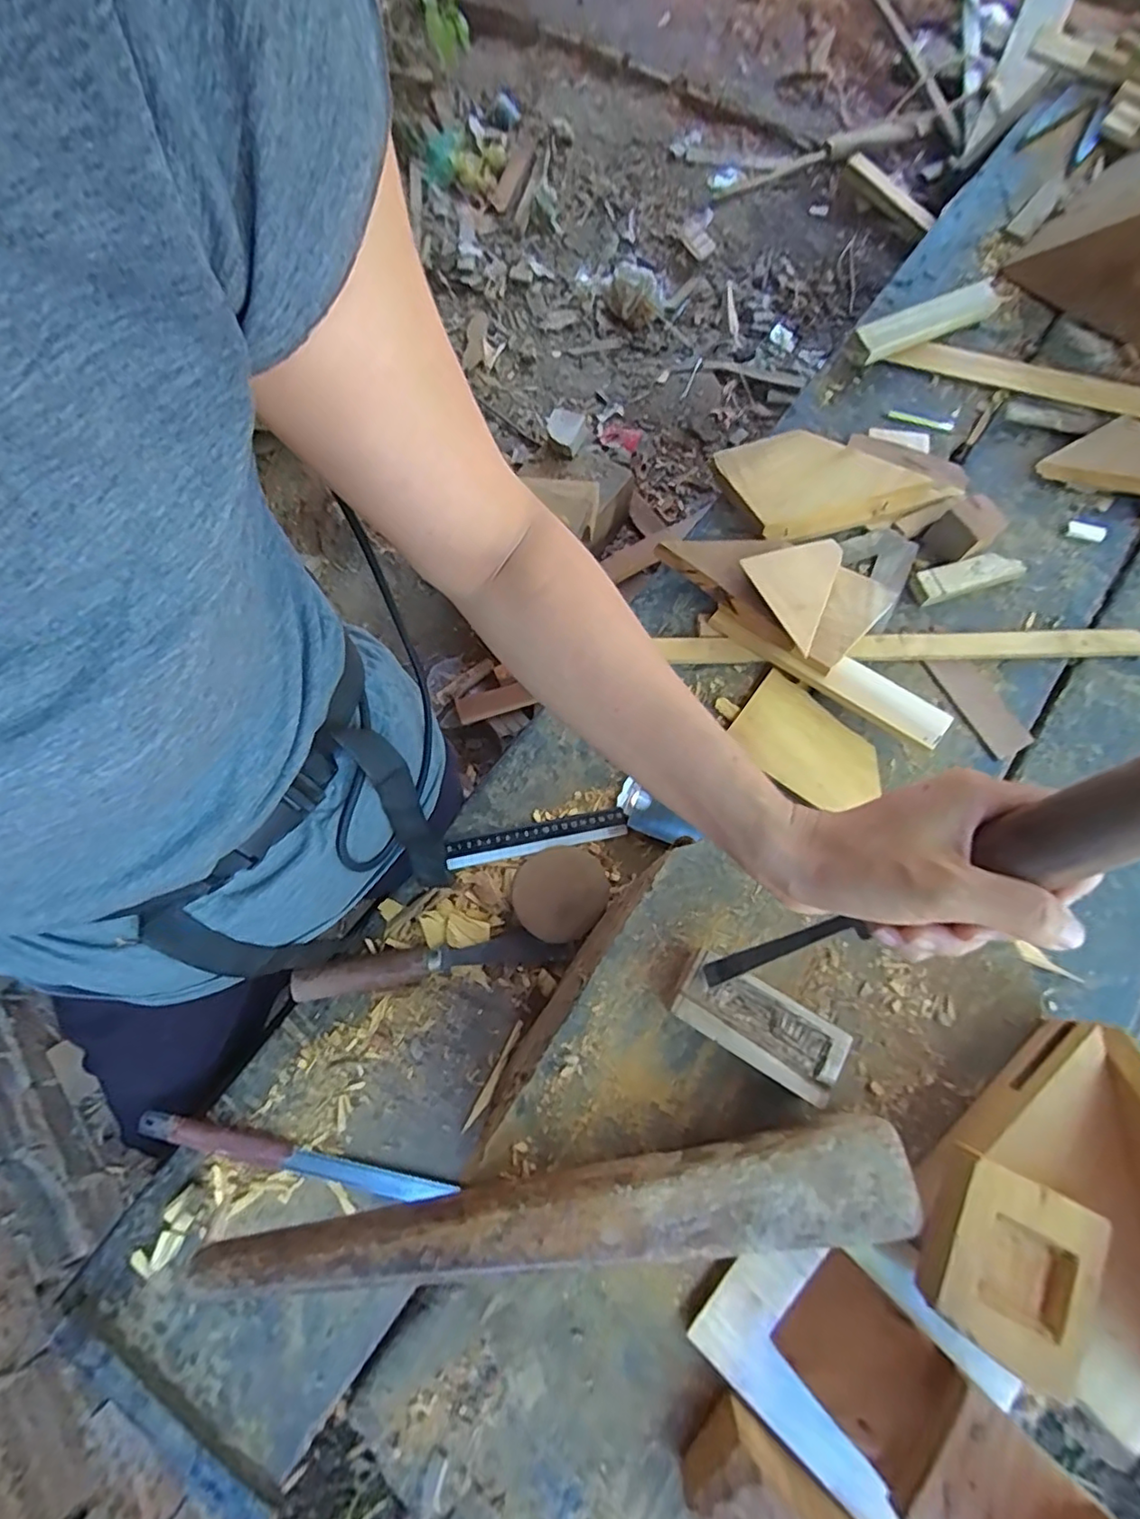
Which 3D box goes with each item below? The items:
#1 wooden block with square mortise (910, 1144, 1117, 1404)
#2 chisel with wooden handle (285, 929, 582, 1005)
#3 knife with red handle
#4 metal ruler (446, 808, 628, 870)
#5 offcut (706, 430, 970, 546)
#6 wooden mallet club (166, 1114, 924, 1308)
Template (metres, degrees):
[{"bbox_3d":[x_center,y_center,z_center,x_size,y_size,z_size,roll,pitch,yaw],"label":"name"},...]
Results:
[{"bbox_3d":[0.223,0.256,0.307,0.067,0.026,0.081,24,75,9],"label":"wooden block with square mortise"},{"bbox_3d":[-0.131,0.193,0.573,0.253,0.038,0.032,-9,73,-1],"label":"chisel with wooden handle"},{"bbox_3d":[-0.247,0.357,0.538,0.280,0.024,0.023,11,74,5],"label":"knife with red handle"},{"bbox_3d":[-0.034,0.082,0.629,0.187,0.006,0.027,-10,72,-6],"label":"metal ruler"},{"bbox_3d":[0.315,-0.341,0.731,0.231,0.022,0.144,-16,73,-3],"label":"offcut"},{"bbox_3d":[-0.019,0.261,0.340,0.407,0.044,0.054,-9,73,-1],"label":"wooden mallet club"}]

